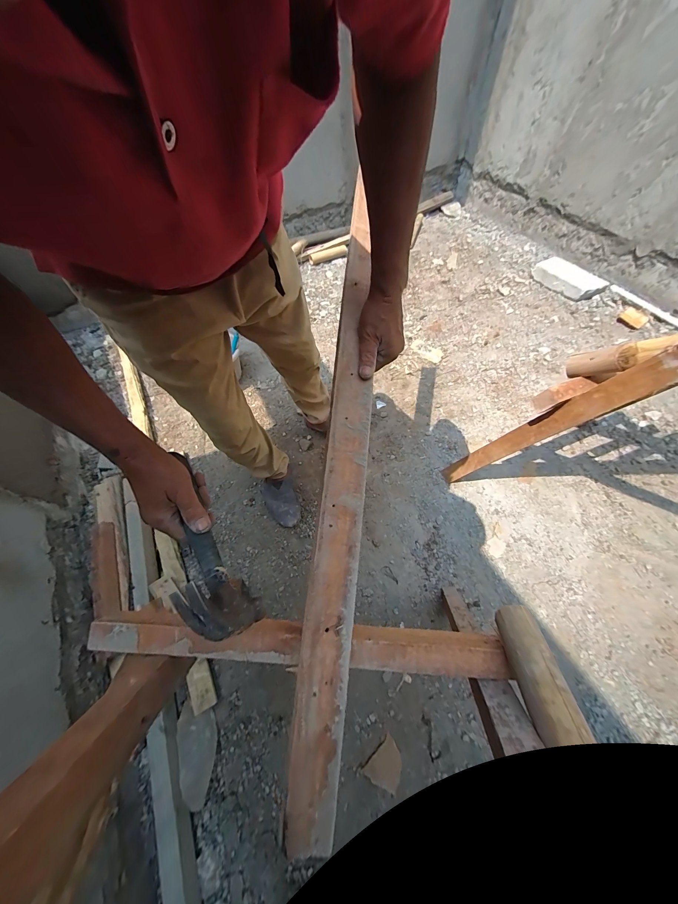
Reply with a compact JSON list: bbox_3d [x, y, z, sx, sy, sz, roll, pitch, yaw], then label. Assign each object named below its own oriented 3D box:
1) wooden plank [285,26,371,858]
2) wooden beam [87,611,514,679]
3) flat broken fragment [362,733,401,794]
[{"bbox_3d":[0.000,0.020,0.422,0.071,0.022,0.884,4,80,4],"label":"wooden plank"},{"bbox_3d":[-0.068,0.273,0.428,0.592,0.035,0.058,2,62,3],"label":"wooden beam"},{"bbox_3d":[0.122,0.793,0.744,0.081,0.005,0.096,40,70,20],"label":"flat broken fragment"}]

